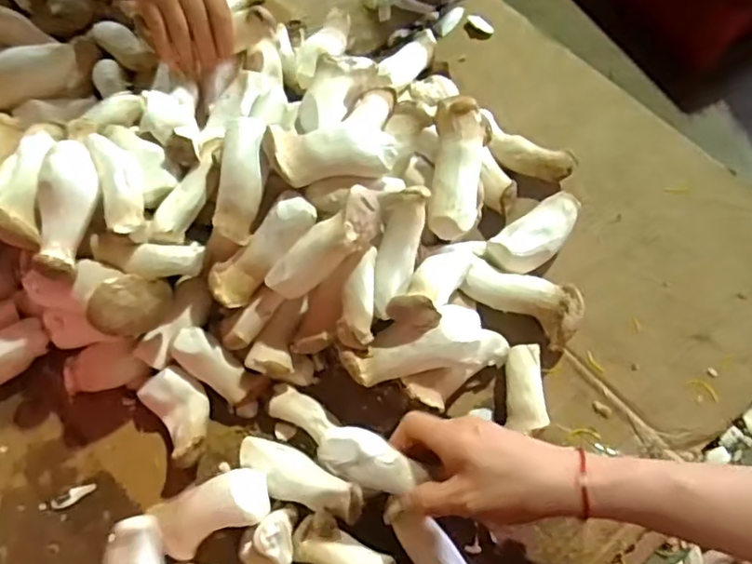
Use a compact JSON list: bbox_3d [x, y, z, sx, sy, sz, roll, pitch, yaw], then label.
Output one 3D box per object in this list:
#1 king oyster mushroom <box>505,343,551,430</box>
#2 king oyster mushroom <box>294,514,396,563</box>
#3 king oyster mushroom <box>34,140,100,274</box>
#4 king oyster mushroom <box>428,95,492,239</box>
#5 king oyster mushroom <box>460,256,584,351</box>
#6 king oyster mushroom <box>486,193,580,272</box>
[{"bbox_3d":[0.123,0.086,0.501,0.030,0.031,0.071,3,69,4],"label":"king oyster mushroom"},{"bbox_3d":[-0.024,0.209,0.467,0.078,0.030,0.033,25,72,12],"label":"king oyster mushroom"},{"bbox_3d":[-0.238,-0.059,0.462,0.035,0.032,0.102,5,68,5],"label":"king oyster mushroom"},{"bbox_3d":[0.067,-0.094,0.496,0.043,0.034,0.109,7,69,6],"label":"king oyster mushroom"},{"bbox_3d":[0.126,0.013,0.520,0.095,0.048,0.049,32,73,14],"label":"king oyster mushroom"},{"bbox_3d":[0.142,-0.041,0.541,0.095,0.040,0.045,-38,71,-11],"label":"king oyster mushroom"}]

